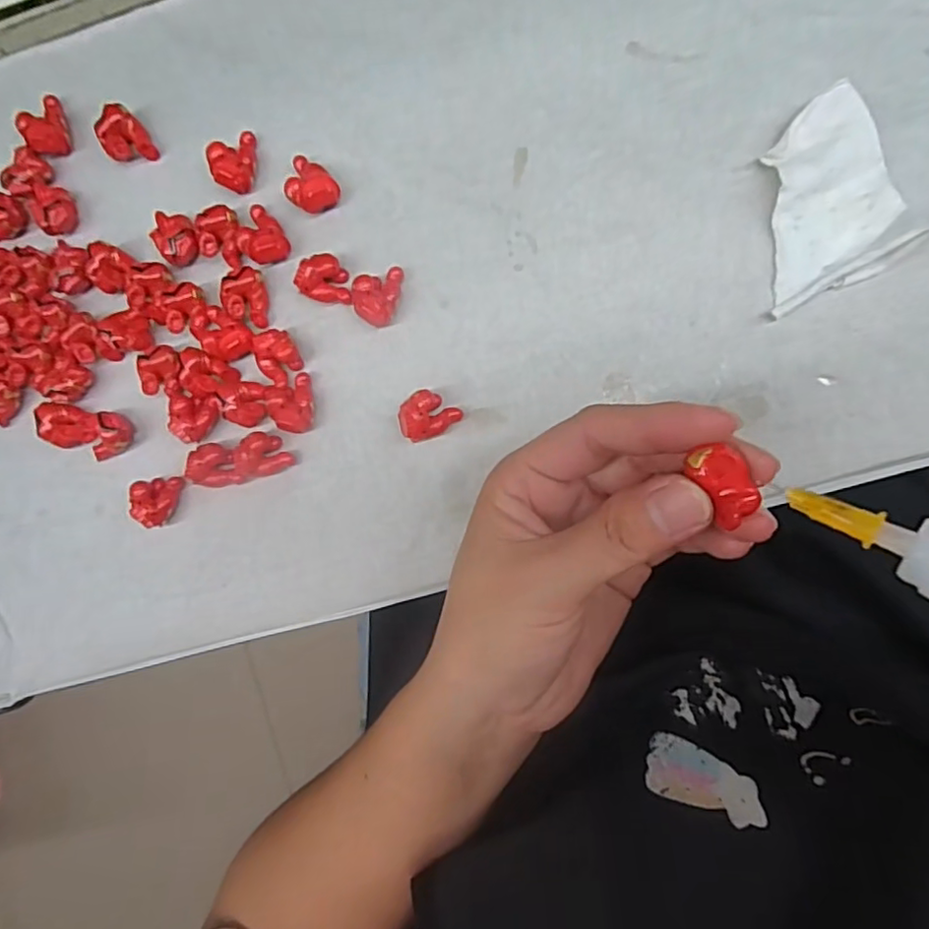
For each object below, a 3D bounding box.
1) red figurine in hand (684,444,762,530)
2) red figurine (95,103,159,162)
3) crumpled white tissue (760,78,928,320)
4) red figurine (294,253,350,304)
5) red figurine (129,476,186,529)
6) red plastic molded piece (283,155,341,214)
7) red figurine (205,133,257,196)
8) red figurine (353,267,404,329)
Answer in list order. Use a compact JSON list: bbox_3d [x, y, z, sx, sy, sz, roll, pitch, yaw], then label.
[{"bbox_3d":[0.065,0.004,0.149,0.013,0.008,0.018,-31,88,7],"label":"red figurine in hand"},{"bbox_3d":[-0.140,-0.135,0.252,0.021,0.015,0.018,39,96,4],"label":"red figurine"},{"bbox_3d":[0.134,-0.096,0.215,0.043,0.020,0.074,-5,92,7],"label":"crumpled white tissue"},{"bbox_3d":[-0.056,-0.075,0.244,0.021,0.013,0.018,6,93,7],"label":"red figurine"},{"bbox_3d":[-0.131,0.016,0.256,0.015,0.014,0.020,-4,92,7],"label":"red figurine"},{"bbox_3d":[-0.063,-0.113,0.243,0.018,0.012,0.023,-42,87,7],"label":"red plastic molded piece"},{"bbox_3d":[-0.094,-0.124,0.247,0.016,0.011,0.024,-2,92,7],"label":"red figurine"},{"bbox_3d":[-0.035,-0.067,0.241,0.016,0.014,0.024,11,93,6],"label":"red figurine"}]

